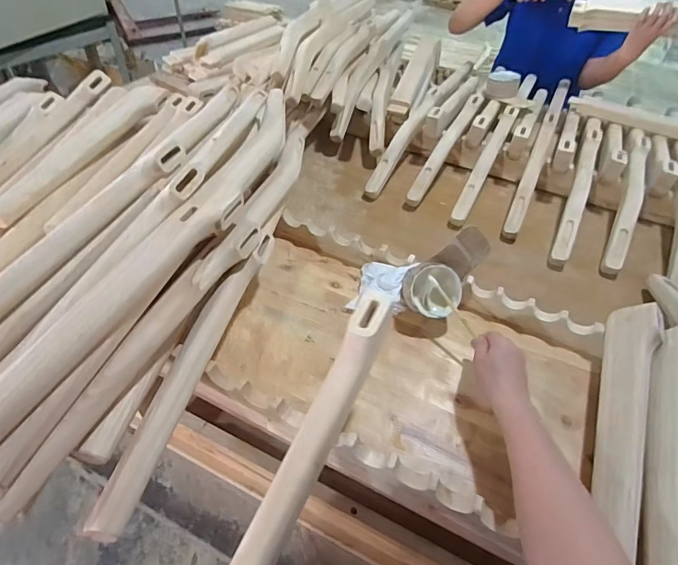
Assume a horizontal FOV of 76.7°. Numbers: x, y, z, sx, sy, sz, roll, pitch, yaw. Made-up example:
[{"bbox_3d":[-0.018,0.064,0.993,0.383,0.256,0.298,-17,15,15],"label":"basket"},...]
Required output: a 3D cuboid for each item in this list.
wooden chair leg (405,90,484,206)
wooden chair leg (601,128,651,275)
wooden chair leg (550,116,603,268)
[{"bbox_3d":[0.269,-0.345,1.032,0.044,0.060,0.443,24,60,18],"label":"wooden chair leg"},{"bbox_3d":[0.626,-0.210,0.919,0.044,0.064,0.475,22,59,17],"label":"wooden chair leg"},{"bbox_3d":[0.532,-0.238,0.937,0.034,0.059,0.516,21,59,16],"label":"wooden chair leg"}]

